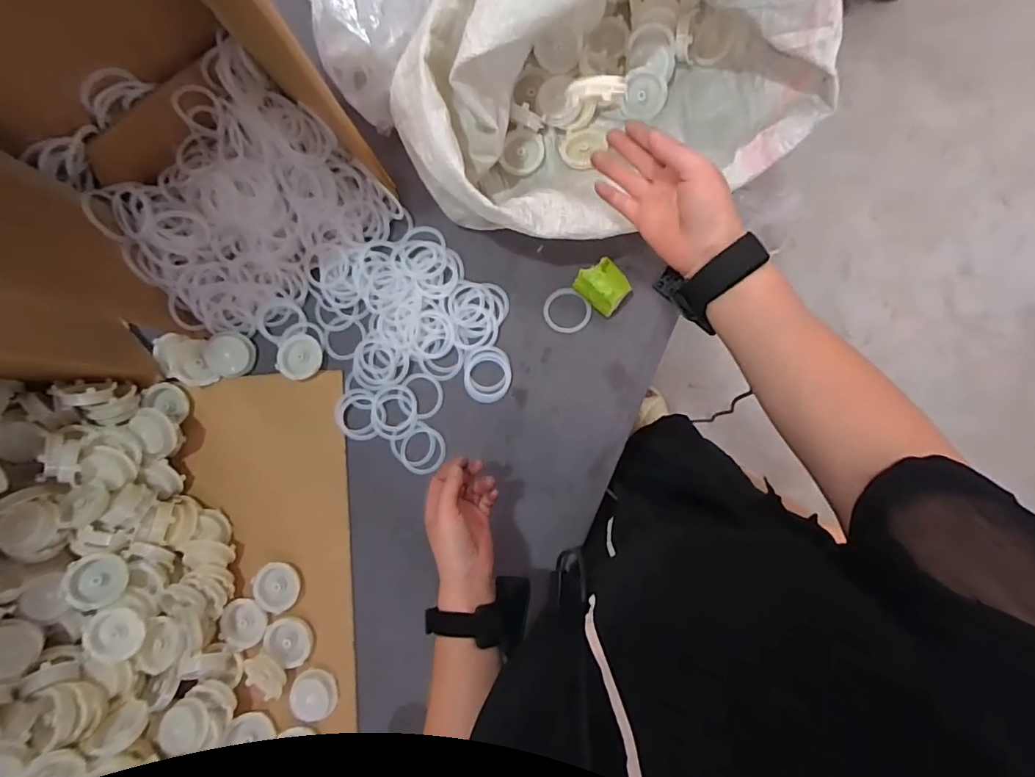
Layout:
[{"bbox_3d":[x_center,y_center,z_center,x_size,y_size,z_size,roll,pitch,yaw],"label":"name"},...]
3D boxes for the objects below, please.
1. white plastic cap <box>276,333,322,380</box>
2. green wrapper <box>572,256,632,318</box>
[{"bbox_3d":[-0.277,-0.040,0.643,0.048,0.017,0.056,12,87,4],"label":"white plastic cap"},{"bbox_3d":[0.105,-0.123,0.614,0.053,0.044,0.058,-41,85,0],"label":"green wrapper"}]

